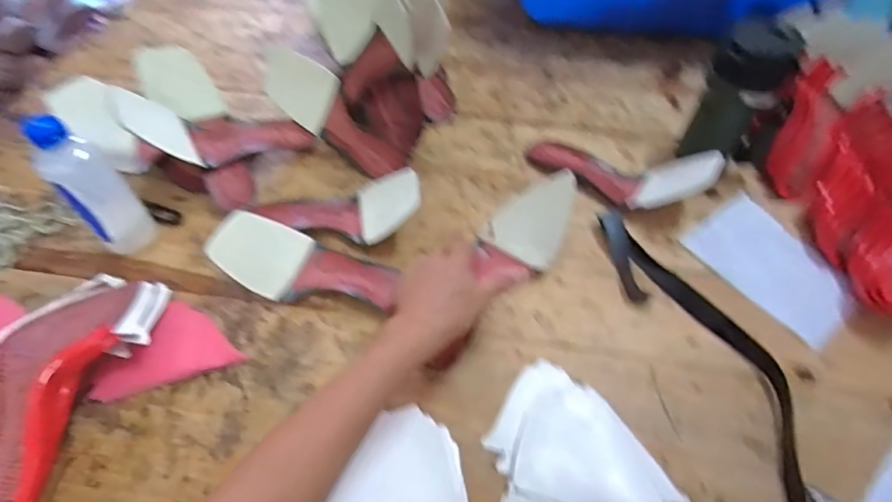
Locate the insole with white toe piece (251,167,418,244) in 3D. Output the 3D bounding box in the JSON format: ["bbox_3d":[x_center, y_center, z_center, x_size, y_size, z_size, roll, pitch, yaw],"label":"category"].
[{"bbox_3d":[-0.127,-0.051,0.606,0.211,0.045,0.083,-4,51,16],"label":"insole with white toe piece"}]

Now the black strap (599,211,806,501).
[{"bbox_3d":[0.306,0.135,0.485,0.103,0.008,0.488,-17,55,-13],"label":"black strap"}]

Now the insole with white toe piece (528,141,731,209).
[{"bbox_3d":[0.221,-0.105,0.645,0.239,0.045,0.082,16,53,30],"label":"insole with white toe piece"}]

